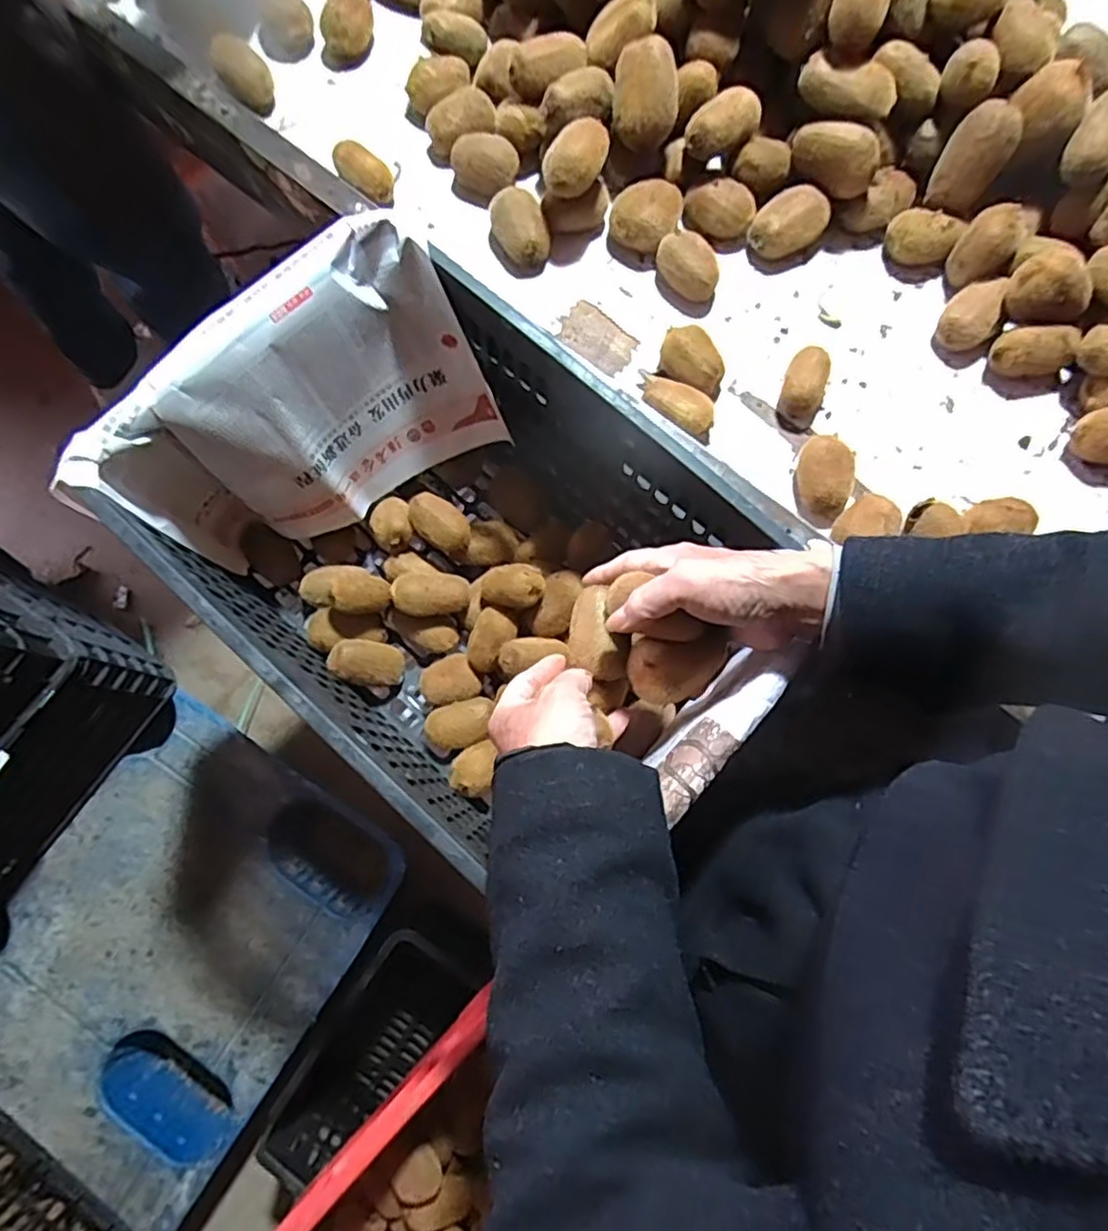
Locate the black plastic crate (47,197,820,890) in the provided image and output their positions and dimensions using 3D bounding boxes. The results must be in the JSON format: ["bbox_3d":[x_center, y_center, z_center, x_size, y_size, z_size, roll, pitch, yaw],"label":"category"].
[{"bbox_3d":[-0.081,-0.061,0.608,0.473,0.260,0.359,40,80,9],"label":"black plastic crate"}]

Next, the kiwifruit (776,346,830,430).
[{"bbox_3d":[0.219,-0.202,0.582,0.035,0.038,0.058,17,77,4],"label":"kiwifruit"}]

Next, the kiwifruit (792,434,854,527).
[{"bbox_3d":[0.232,-0.118,0.564,0.047,0.035,0.072,0,77,0],"label":"kiwifruit"}]

